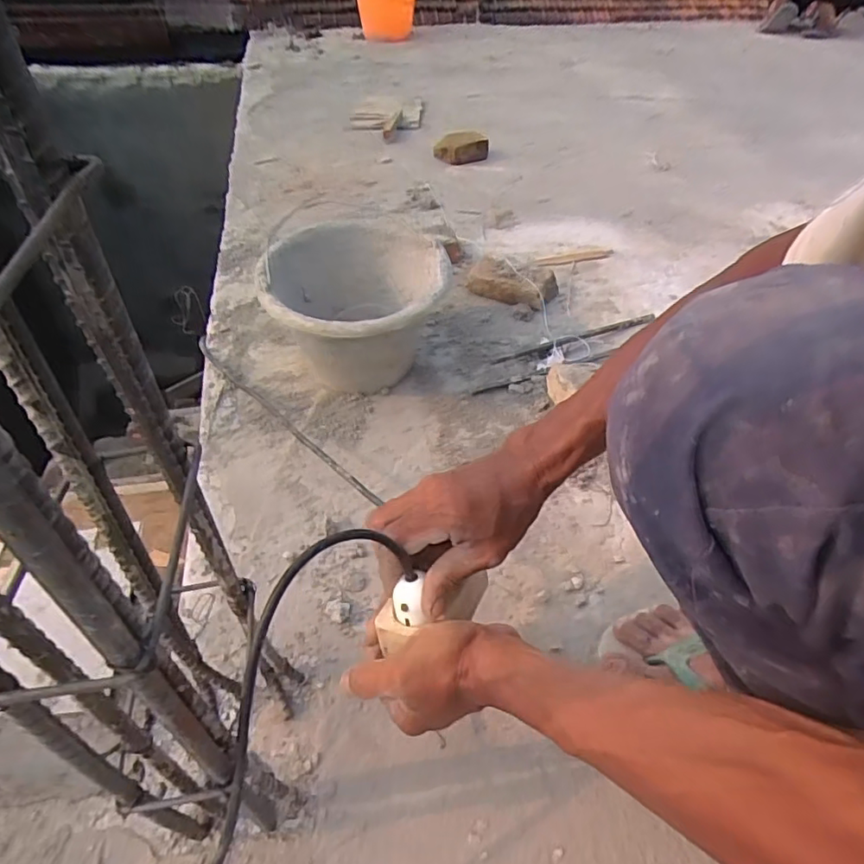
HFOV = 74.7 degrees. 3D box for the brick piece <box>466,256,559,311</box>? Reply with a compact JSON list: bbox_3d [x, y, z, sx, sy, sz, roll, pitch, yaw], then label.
[{"bbox_3d":[0.140,-0.261,0.995,0.157,0.047,0.102,8,45,6],"label":"brick piece"}]

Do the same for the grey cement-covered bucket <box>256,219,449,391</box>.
[{"bbox_3d":[-0.102,-0.161,0.803,0.238,0.168,0.241,1,44,-1],"label":"grey cement-covered bucket"}]

